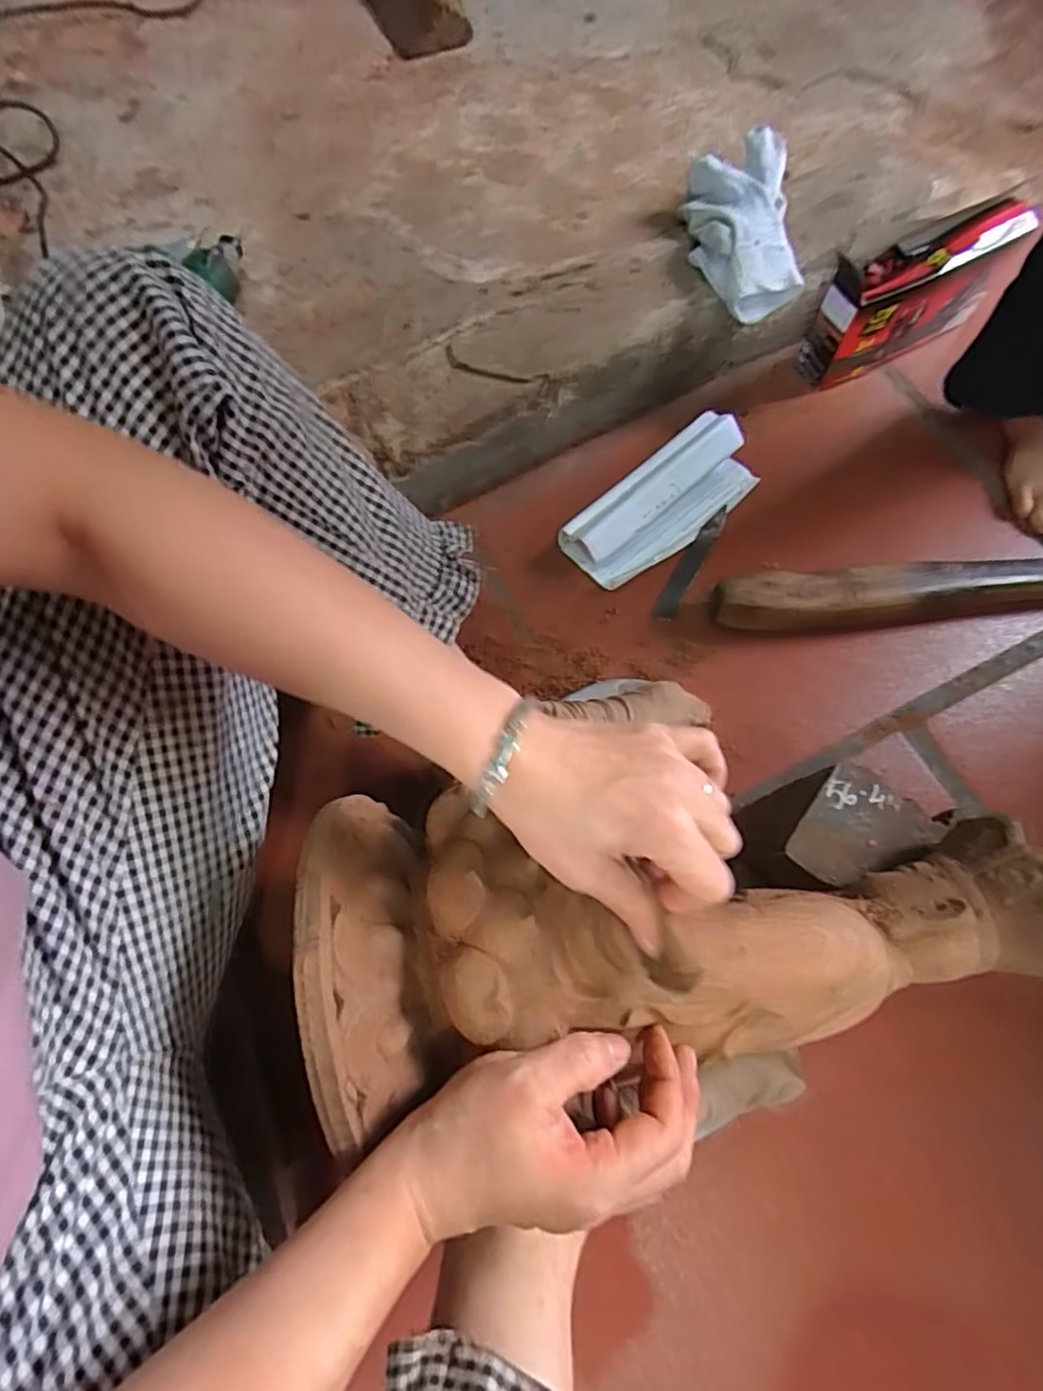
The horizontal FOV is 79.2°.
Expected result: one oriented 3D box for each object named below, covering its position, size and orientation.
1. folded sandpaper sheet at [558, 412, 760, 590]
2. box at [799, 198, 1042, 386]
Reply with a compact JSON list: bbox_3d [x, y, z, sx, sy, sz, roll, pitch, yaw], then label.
[{"bbox_3d":[0.145,-0.197,0.633,0.216,0.042,0.083,-40,74,-13],"label":"folded sandpaper sheet"},{"bbox_3d":[0.429,-0.438,0.692,0.238,0.109,0.058,-26,72,-8],"label":"box"}]

